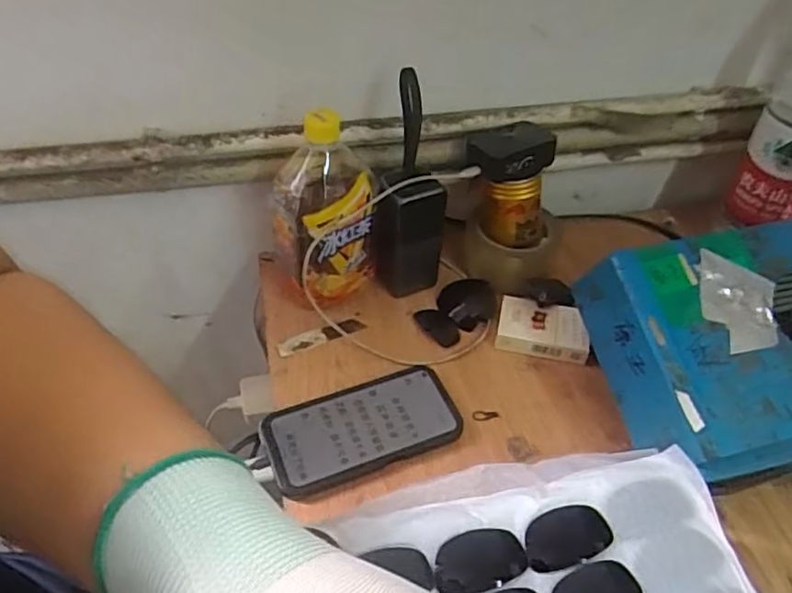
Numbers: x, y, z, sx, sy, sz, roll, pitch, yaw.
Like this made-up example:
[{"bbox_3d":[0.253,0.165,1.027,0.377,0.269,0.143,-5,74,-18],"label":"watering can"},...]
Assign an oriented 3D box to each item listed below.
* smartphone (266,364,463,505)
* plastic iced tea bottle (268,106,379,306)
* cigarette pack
[{"bbox_3d":[-0.028,0.111,0.553,0.165,0.012,0.082,-15,48,-17],"label":"smartphone"},{"bbox_3d":[-0.070,-0.079,0.609,0.091,0.202,0.092,-8,46,-11],"label":"plastic iced tea bottle"},{"bbox_3d":[0.145,0.032,0.634,0.085,0.027,0.055,9,45,7],"label":"cigarette pack"}]

